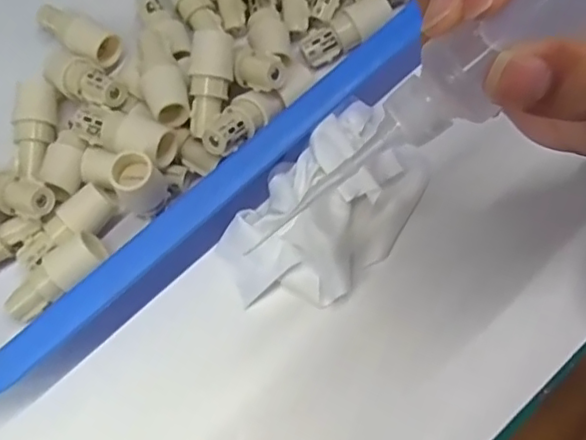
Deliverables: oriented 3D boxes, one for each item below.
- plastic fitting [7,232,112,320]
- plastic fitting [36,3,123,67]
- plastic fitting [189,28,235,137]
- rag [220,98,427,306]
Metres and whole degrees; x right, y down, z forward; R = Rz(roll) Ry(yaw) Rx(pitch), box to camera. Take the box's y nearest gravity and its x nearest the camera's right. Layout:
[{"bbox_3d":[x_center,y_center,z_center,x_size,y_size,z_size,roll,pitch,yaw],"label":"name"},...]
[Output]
[{"bbox_3d":[-0.117,0.030,0.293,0.053,0.022,0.019,-40,72,2],"label":"plastic fitting"},{"bbox_3d":[-0.123,-0.106,0.349,0.051,0.023,0.021,36,75,15],"label":"plastic fitting"},{"bbox_3d":[-0.043,-0.070,0.307,0.020,0.017,0.053,8,89,6],"label":"plastic fitting"},{"bbox_3d":[0.018,-0.004,0.309,0.067,0.038,0.116,40,76,16],"label":"rag"}]

